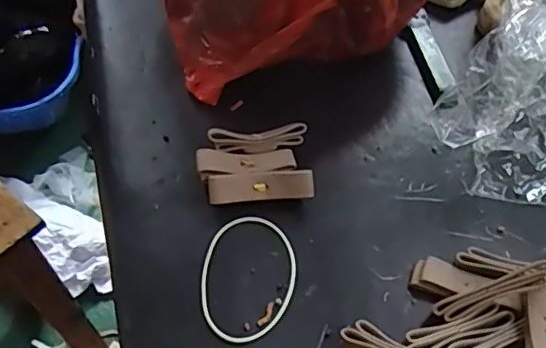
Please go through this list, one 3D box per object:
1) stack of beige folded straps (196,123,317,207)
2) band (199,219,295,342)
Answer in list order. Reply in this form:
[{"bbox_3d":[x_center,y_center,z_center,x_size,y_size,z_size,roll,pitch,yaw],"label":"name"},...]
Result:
[{"bbox_3d":[-0.013,-0.004,0.390,0.071,0.027,0.052,-5,52,-3],"label":"stack of beige folded straps"},{"bbox_3d":[-0.015,0.062,0.351,0.055,0.004,0.083,11,53,4],"label":"band"}]

